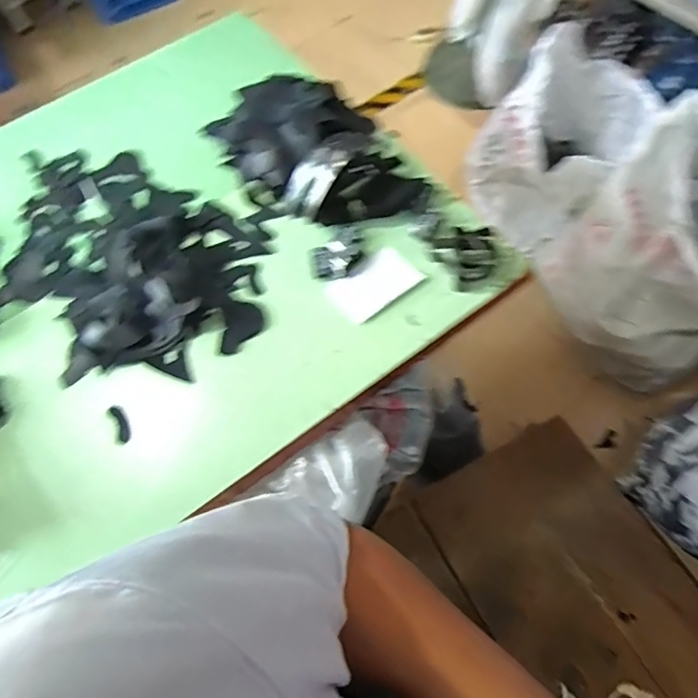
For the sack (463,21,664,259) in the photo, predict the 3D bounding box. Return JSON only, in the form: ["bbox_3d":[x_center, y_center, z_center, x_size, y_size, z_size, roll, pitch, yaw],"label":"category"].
[{"bbox_3d":[0.650,-0.637,1.591,0.420,0.580,0.457,40,80,14],"label":"sack"}]

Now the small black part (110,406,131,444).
[{"bbox_3d":[-0.383,0.126,0.831,0.023,0.008,0.068,-25,73,-3],"label":"small black part"}]

